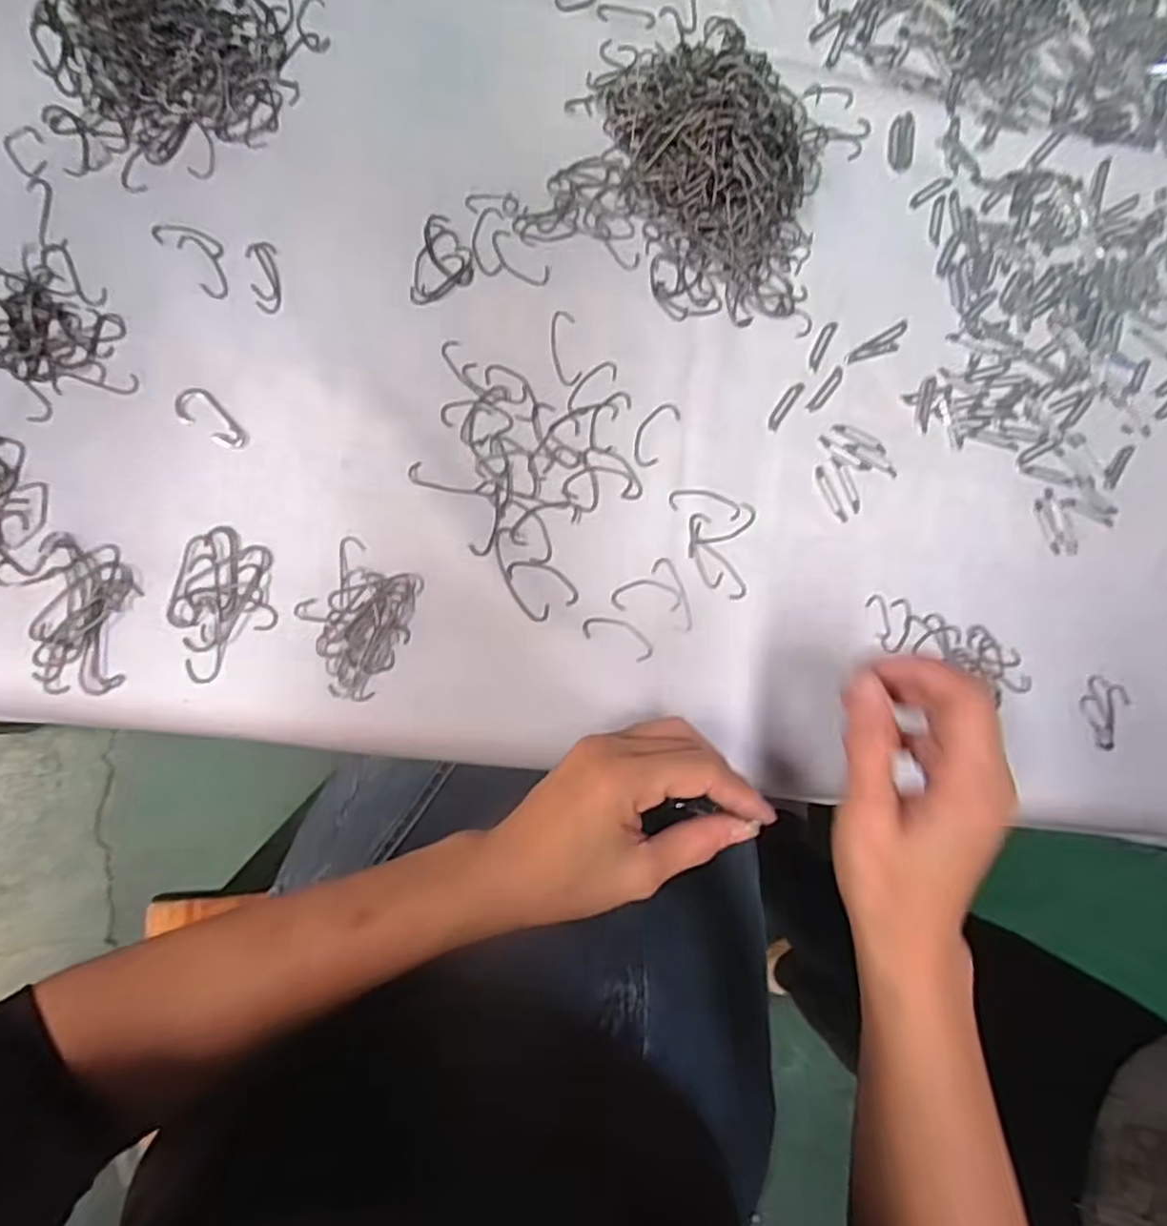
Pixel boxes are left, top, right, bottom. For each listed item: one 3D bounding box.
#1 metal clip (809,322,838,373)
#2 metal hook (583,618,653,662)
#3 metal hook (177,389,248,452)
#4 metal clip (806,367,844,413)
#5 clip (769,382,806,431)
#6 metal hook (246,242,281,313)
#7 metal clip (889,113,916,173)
[{"bbox_3d":[0.138,-0.153,0.402,0.008,0.004,0.032,25,83,-6],"label":"metal clip"},{"bbox_3d":[0.019,0.012,0.369,0.039,0.004,0.016,25,83,-6],"label":"metal hook"},{"bbox_3d":[-0.185,-0.094,0.348,0.019,0.004,0.038,-43,92,-9],"label":"metal hook"},{"bbox_3d":[0.139,-0.128,0.400,0.008,0.004,0.034,37,82,-4],"label":"metal clip"},{"bbox_3d":[0.114,-0.117,0.395,0.008,0.004,0.033,36,82,-4],"label":"clip"},{"bbox_3d":[-0.164,-0.173,0.360,0.014,0.004,0.038,-10,87,-9],"label":"metal hook"},{"bbox_3d":[0.191,-0.283,0.420,0.015,0.004,0.035,2,85,-8],"label":"metal clip"}]

